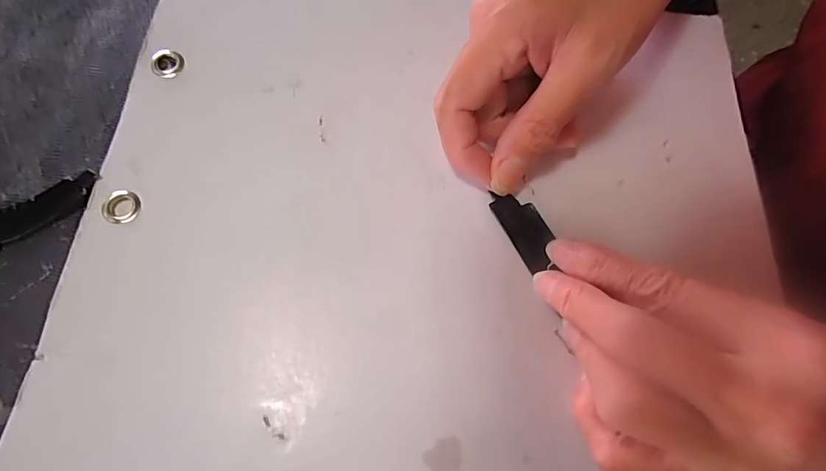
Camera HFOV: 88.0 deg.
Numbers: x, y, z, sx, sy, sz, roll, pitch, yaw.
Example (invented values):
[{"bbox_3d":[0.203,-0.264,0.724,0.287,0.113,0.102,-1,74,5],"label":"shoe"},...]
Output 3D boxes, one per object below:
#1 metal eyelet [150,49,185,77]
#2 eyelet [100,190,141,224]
[{"bbox_3d":[-0.126,-0.088,0.218,0.016,0.004,0.015,0,70,-1],"label":"metal eyelet"},{"bbox_3d":[-0.132,-0.013,0.191,0.016,0.004,0.016,0,70,-1],"label":"eyelet"}]

